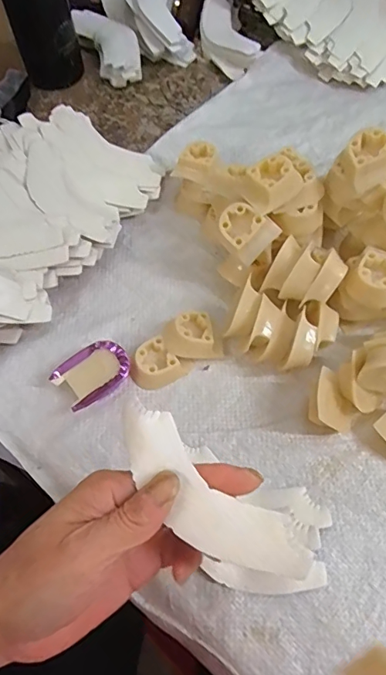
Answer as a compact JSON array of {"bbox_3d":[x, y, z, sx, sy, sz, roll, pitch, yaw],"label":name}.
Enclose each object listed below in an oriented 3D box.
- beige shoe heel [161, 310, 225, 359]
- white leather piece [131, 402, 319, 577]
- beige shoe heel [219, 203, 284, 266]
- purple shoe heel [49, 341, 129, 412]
[{"bbox_3d":[-0.002,0.000,0.367,0.042,0.026,0.035,-10,64,-3],"label":"beige shoe heel"},{"bbox_3d":[0.005,0.079,0.221,0.109,0.006,0.037,41,94,1],"label":"white leather piece"},{"bbox_3d":[0.041,-0.084,0.362,0.042,0.029,0.036,43,101,-9],"label":"beige shoe heel"},{"bbox_3d":[-0.075,0.029,0.357,0.054,0.020,0.040,-36,68,-15],"label":"purple shoe heel"}]

